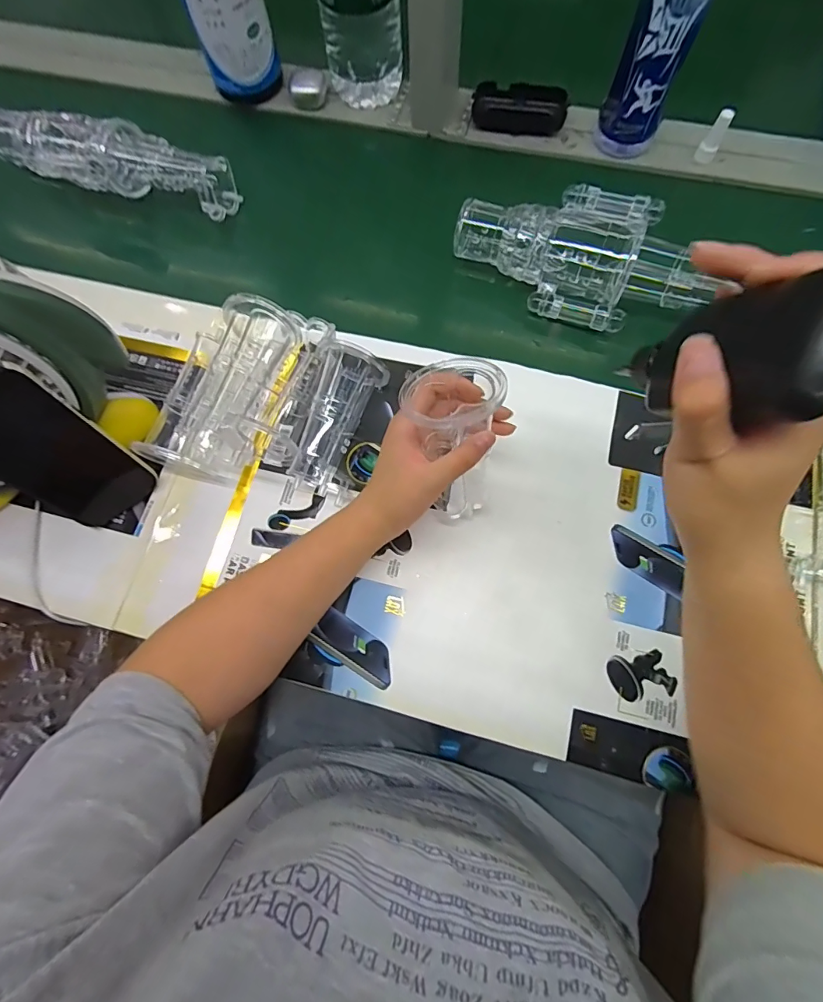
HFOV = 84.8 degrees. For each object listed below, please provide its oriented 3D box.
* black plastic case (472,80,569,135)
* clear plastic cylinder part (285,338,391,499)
[{"bbox_3d":[0.131,-0.480,0.550,0.109,0.031,0.042,8,74,4],"label":"black plastic case"},{"bbox_3d":[-0.070,-0.077,0.414,0.053,0.053,0.134,23,89,8],"label":"clear plastic cylinder part"}]

